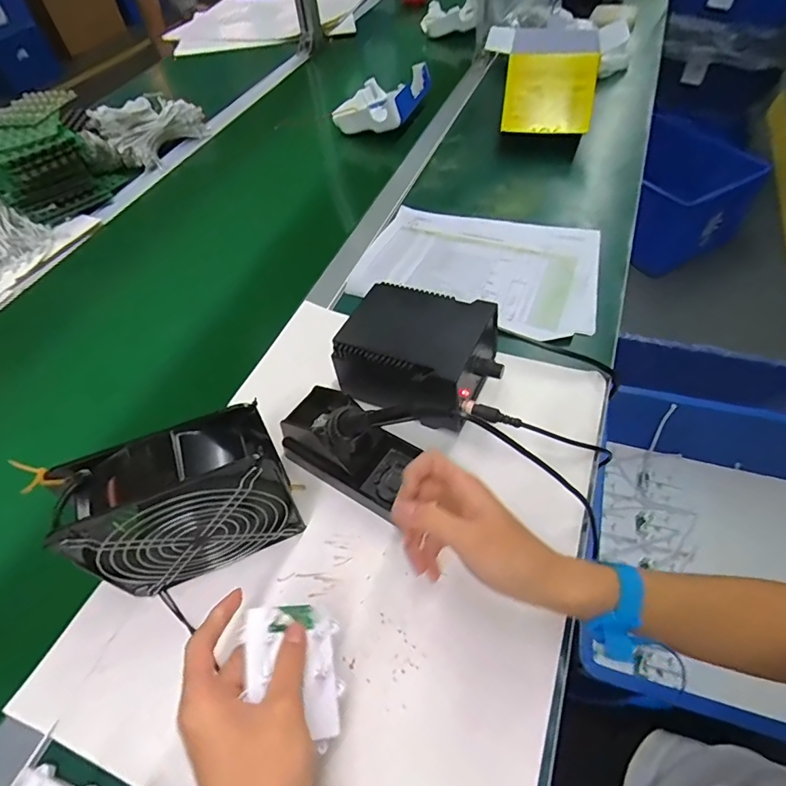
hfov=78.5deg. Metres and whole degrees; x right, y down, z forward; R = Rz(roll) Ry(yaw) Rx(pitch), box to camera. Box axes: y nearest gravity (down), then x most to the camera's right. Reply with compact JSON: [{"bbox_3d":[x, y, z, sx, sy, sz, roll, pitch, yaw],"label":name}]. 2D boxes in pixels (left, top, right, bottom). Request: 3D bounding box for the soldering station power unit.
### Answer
[{"bbox_3d":[0.030,-0.041,0.520,0.161,0.087,0.126,18,55,17],"label":"soldering station power unit"}]

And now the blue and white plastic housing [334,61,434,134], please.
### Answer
[{"bbox_3d":[-0.025,-0.576,0.943,0.152,0.071,0.175,18,57,16],"label":"blue and white plastic housing"}]

